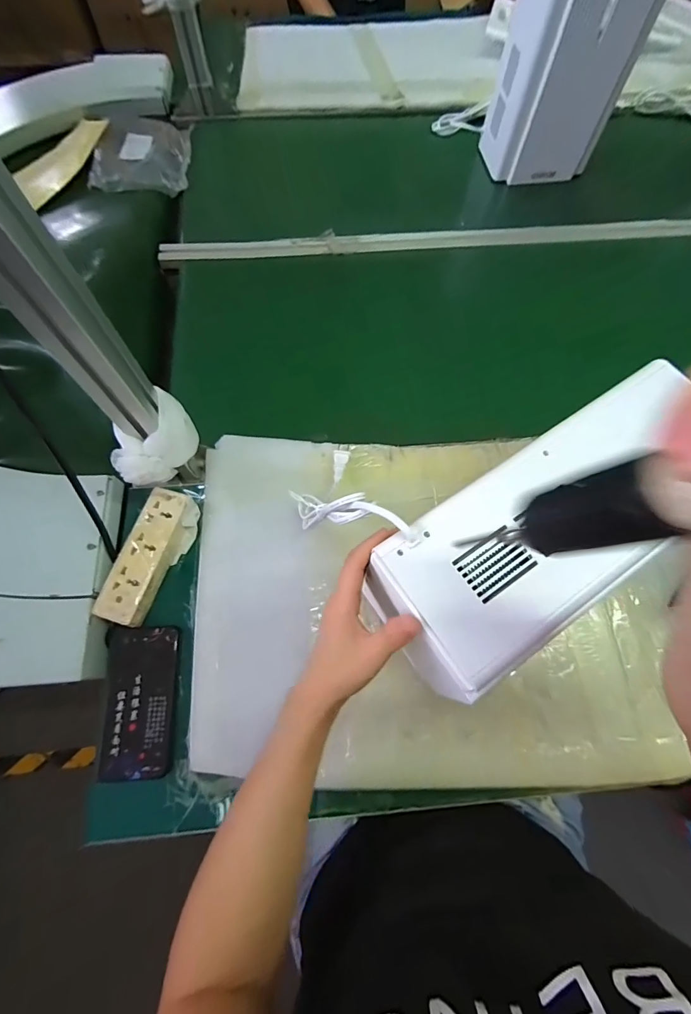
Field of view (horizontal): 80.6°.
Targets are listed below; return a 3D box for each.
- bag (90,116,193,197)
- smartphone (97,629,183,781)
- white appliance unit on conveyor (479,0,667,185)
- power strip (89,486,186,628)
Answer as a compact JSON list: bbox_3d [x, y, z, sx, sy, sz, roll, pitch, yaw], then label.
[{"bbox_3d":[-0.409,-0.718,0.827,0.182,0.038,0.193,2,69,0],"label":"bag"},{"bbox_3d":[-0.238,0.218,0.461,0.084,0.010,0.155,-4,69,-3],"label":"smartphone"},{"bbox_3d":[0.390,-0.800,0.686,0.183,0.355,0.142,-15,70,-7],"label":"white appliance unit on conveyor"},{"bbox_3d":[-0.248,0.059,0.509,0.057,0.031,0.167,15,69,5],"label":"power strip"}]

